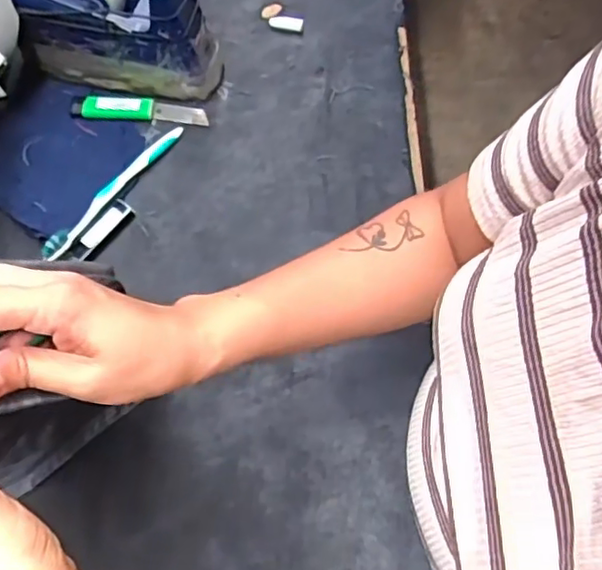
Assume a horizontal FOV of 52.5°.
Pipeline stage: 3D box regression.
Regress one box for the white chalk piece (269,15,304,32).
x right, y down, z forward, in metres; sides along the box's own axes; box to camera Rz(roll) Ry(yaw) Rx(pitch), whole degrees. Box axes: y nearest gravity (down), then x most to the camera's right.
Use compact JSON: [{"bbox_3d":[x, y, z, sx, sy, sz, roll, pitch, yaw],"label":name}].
[{"bbox_3d":[-0.016,-0.279,0.646,0.037,0.013,0.011,6,67,5],"label":"white chalk piece"}]

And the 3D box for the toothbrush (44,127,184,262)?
[{"bbox_3d":[-0.175,-0.091,0.568,0.021,0.007,0.174,34,72,16],"label":"toothbrush"}]

